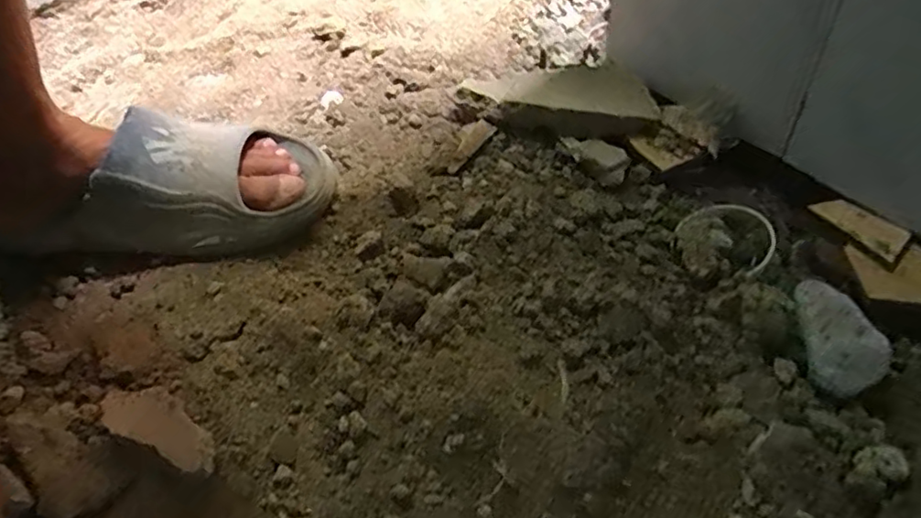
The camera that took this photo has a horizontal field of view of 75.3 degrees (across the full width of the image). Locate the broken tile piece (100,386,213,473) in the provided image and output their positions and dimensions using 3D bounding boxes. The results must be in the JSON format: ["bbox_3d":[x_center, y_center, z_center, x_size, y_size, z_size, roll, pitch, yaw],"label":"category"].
[{"bbox_3d":[-0.173,0.097,0.347,0.070,0.008,0.032,33,55,3],"label":"broken tile piece"}]

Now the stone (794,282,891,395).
[{"bbox_3d":[0.231,0.046,0.376,0.033,0.037,0.075,-13,47,-4],"label":"stone"}]

